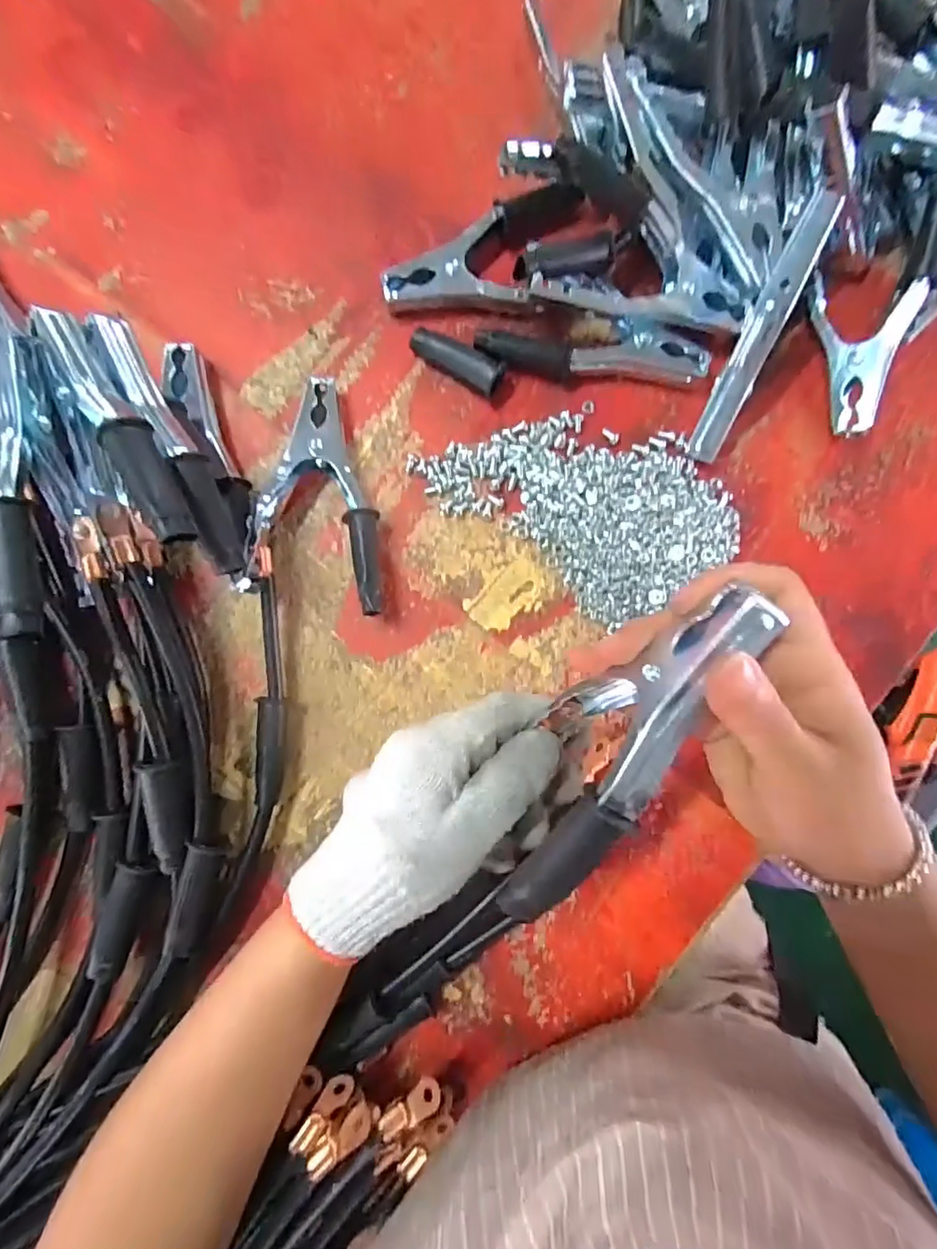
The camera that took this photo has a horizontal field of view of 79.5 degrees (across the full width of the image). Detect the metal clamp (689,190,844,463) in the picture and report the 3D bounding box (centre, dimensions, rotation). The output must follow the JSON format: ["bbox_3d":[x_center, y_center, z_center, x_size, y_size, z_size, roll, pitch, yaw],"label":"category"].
[{"bbox_3d":[0.163,-0.160,0.321,0.019,0.012,0.138,16,127,-1],"label":"metal clamp"}]

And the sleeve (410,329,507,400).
[{"bbox_3d":[-0.009,-0.164,0.354,0.062,0.023,0.019,28,86,0],"label":"sleeve"}]

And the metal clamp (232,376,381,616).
[{"bbox_3d":[-0.084,-0.080,0.339,0.077,0.035,0.137,7,86,-2],"label":"metal clamp"}]

